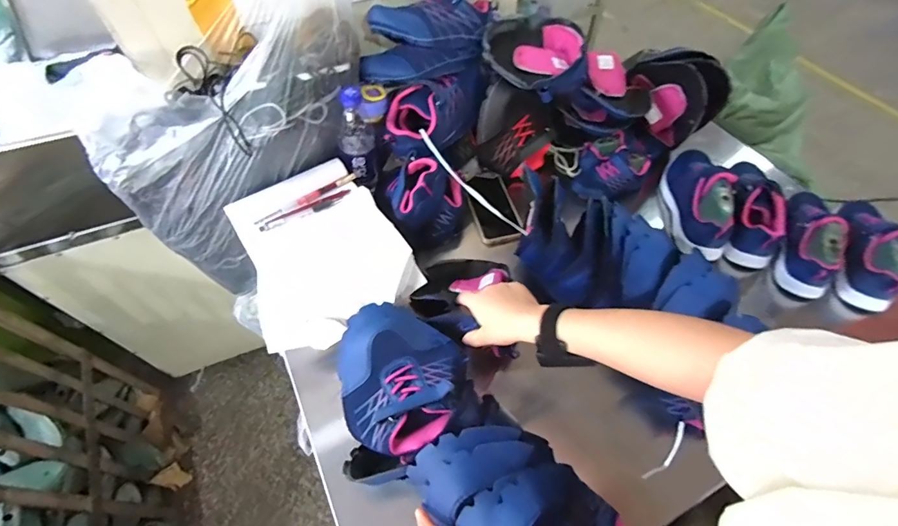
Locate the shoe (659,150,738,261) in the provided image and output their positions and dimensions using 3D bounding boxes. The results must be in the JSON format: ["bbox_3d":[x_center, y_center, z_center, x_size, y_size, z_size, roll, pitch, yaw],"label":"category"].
[{"bbox_3d":[0.448,-0.126,0.748,0.078,0.107,0.228,5,56,4],"label":"shoe"}]

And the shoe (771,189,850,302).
[{"bbox_3d":[0.590,-0.048,0.690,0.062,0.103,0.205,14,57,10],"label":"shoe"}]

